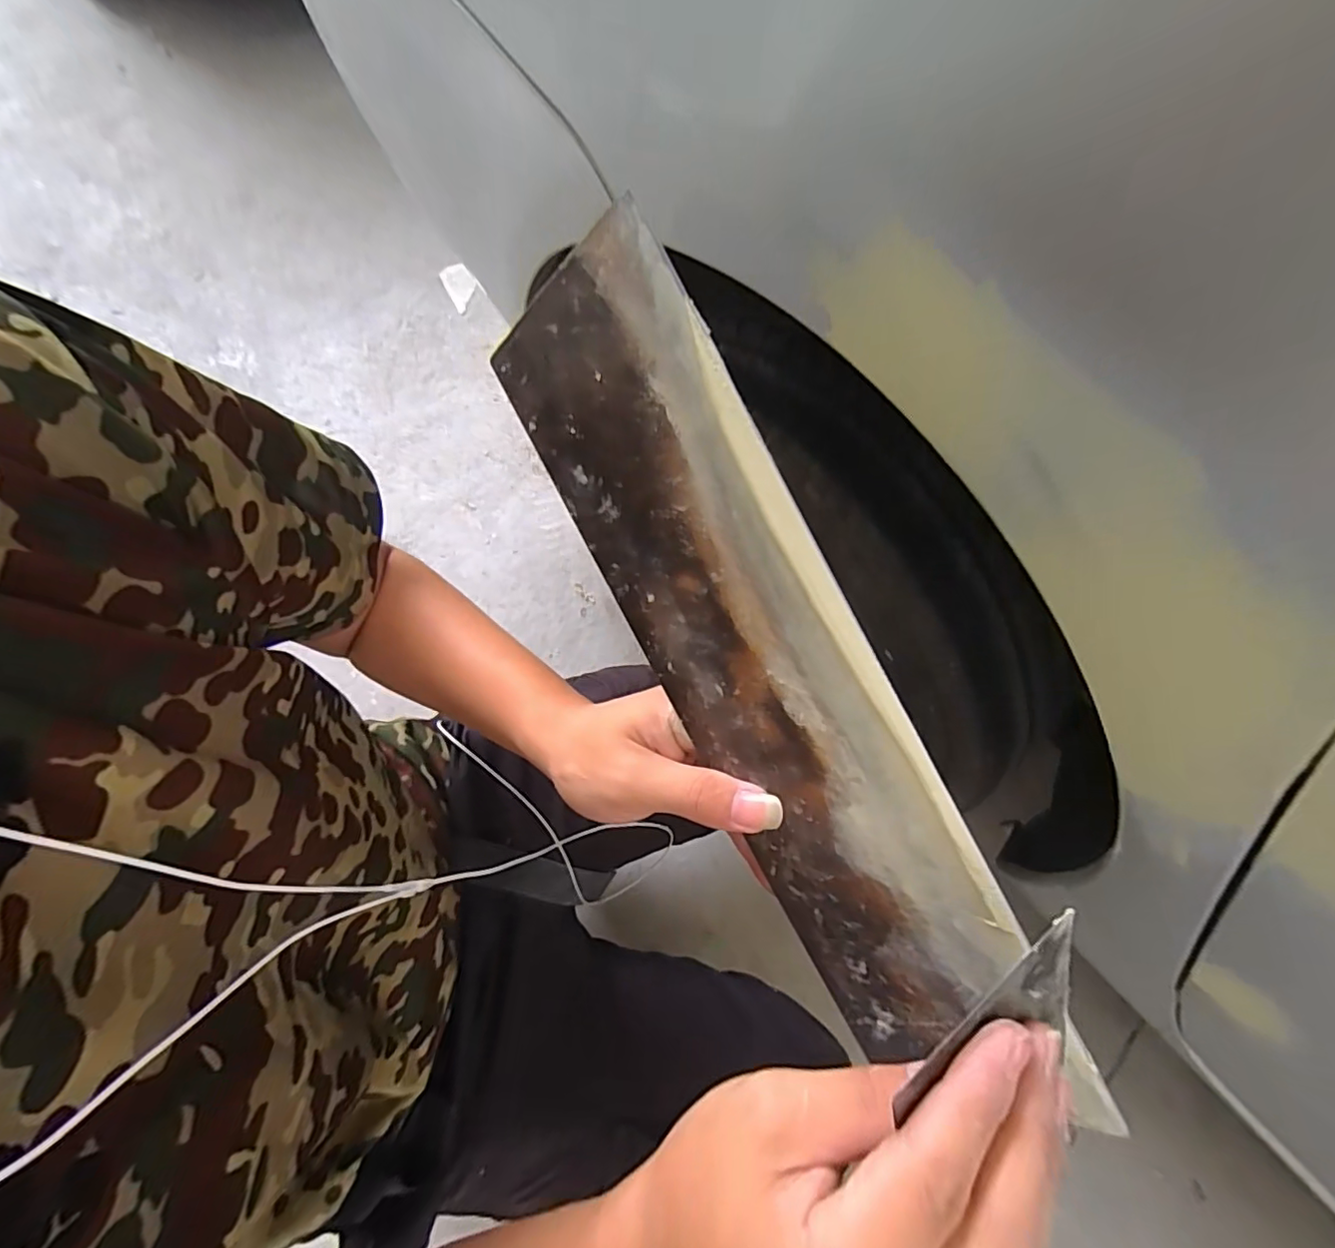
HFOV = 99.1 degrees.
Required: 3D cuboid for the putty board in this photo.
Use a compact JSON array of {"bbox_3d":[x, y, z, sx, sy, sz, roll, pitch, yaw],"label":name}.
[{"bbox_3d":[0.037,0.021,0.220,0.004,0.094,0.333,-30,92,-52],"label":"putty board"}]

